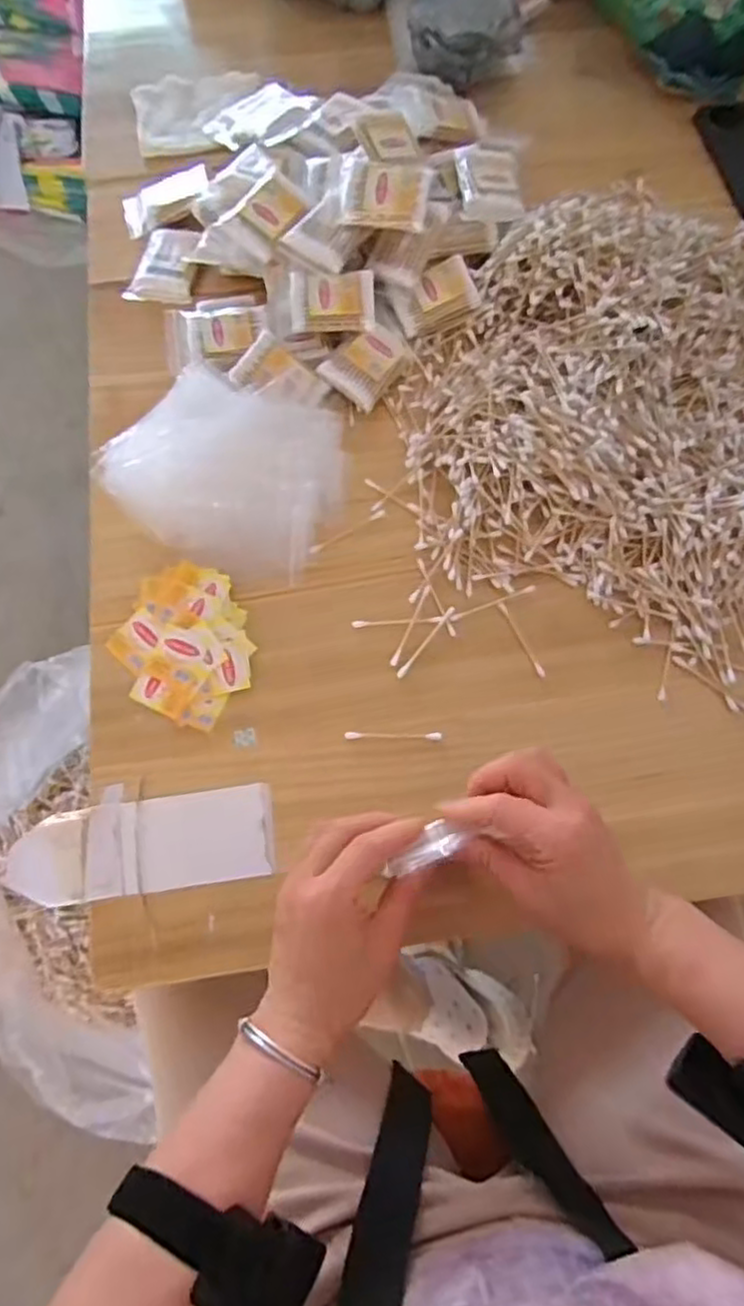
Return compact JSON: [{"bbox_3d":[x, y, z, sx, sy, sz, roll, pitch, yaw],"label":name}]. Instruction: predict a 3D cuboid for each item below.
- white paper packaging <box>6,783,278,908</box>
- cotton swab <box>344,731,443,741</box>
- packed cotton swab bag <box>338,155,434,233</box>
[{"bbox_3d":[-0.160,0.135,0.481,0.182,0.011,0.063,-8,68,-3],"label":"white paper packaging"},{"bbox_3d":[0.016,0.060,0.496,0.069,0.004,0.006,1,68,1],"label":"cotton swab"},{"bbox_3d":[0.009,-0.386,0.576,0.078,0.017,0.061,11,91,4],"label":"packed cotton swab bag"}]

